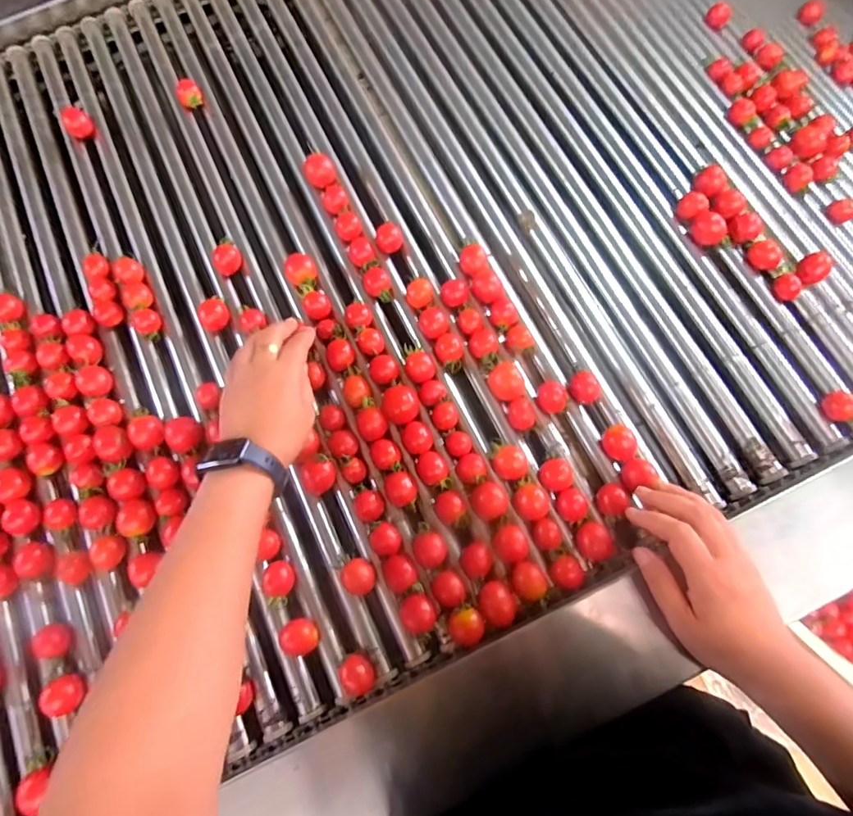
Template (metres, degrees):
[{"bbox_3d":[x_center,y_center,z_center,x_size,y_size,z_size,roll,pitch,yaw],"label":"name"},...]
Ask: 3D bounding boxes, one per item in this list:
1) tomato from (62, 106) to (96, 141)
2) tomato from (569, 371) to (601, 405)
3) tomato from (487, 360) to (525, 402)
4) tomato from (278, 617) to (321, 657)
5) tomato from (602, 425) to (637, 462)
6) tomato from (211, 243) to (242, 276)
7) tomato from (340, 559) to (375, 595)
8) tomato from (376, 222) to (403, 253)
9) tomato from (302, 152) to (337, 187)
[{"bbox_3d":[-0.393,-0.321,0.587,0.029,0.027,0.028,-42,76,-11],"label":"tomato"},{"bbox_3d":[0.146,-0.018,0.481,0.028,0.021,0.029,0,73,2],"label":"tomato"},{"bbox_3d":[0.073,-0.023,0.483,0.029,0.025,0.036,-18,73,-4],"label":"tomato"},{"bbox_3d":[-0.105,0.191,0.433,0.029,0.020,0.028,0,73,2],"label":"tomato"},{"bbox_3d":[0.171,0.032,0.461,0.030,0.026,0.025,43,79,13],"label":"tomato"},{"bbox_3d":[-0.205,-0.152,0.534,0.029,0.022,0.026,-38,75,-9],"label":"tomato"},{"bbox_3d":[-0.058,0.144,0.442,0.026,0.022,0.029,-19,73,-4],"label":"tomato"},{"bbox_3d":[-0.038,-0.172,0.532,0.027,0.023,0.026,-9,73,-1],"label":"tomato"},{"bbox_3d":[-0.113,-0.251,0.555,0.032,0.026,0.038,-13,73,-2],"label":"tomato"}]

